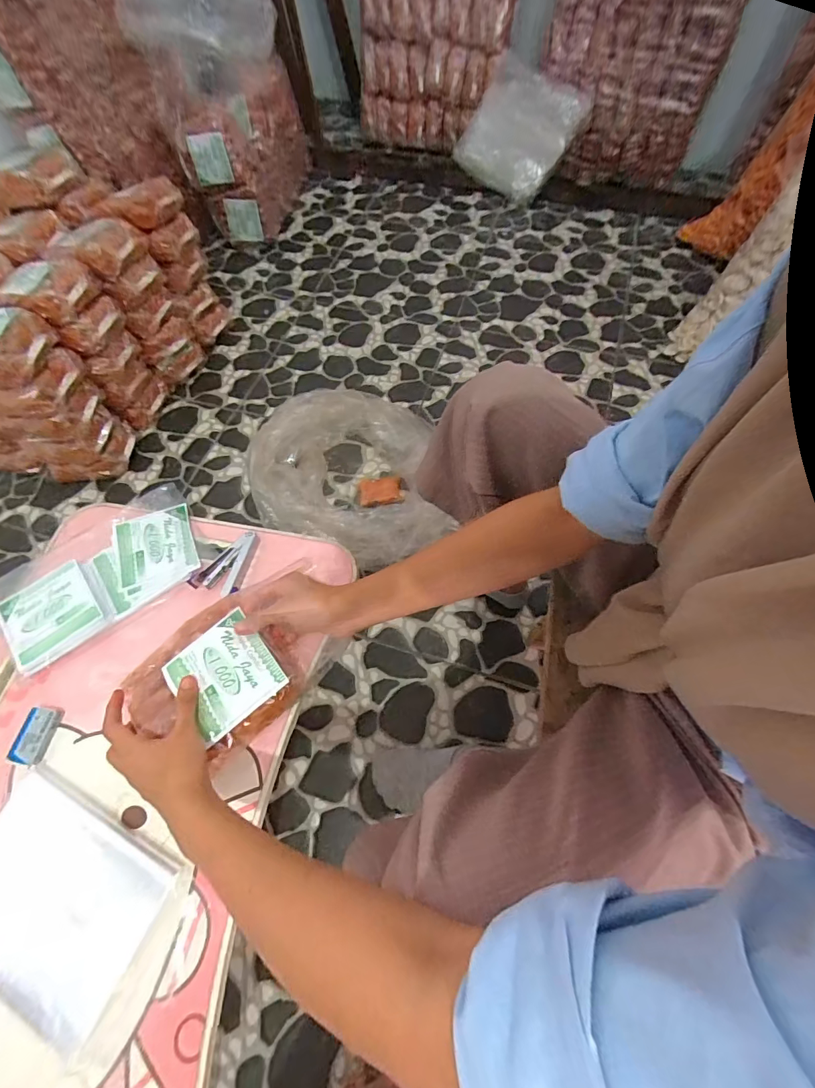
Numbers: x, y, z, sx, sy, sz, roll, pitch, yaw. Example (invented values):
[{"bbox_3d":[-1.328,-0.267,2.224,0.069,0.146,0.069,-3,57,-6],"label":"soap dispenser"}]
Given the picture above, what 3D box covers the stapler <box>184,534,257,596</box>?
[{"bbox_3d":[-0.221,0.017,0.499,0.055,0.019,0.079,10,64,7],"label":"stapler"}]

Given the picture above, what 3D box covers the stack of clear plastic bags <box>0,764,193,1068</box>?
[{"bbox_3d":[-0.305,0.320,0.370,0.209,0.015,0.140,23,66,13],"label":"stack of clear plastic bags"}]

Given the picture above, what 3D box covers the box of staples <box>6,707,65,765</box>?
[{"bbox_3d":[-0.380,0.193,0.422,0.035,0.008,0.051,5,64,4],"label":"box of staples"}]

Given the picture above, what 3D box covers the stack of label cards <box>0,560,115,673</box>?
[{"bbox_3d":[-0.398,0.079,0.468,0.097,0.017,0.096,-37,68,-15],"label":"stack of label cards"}]

